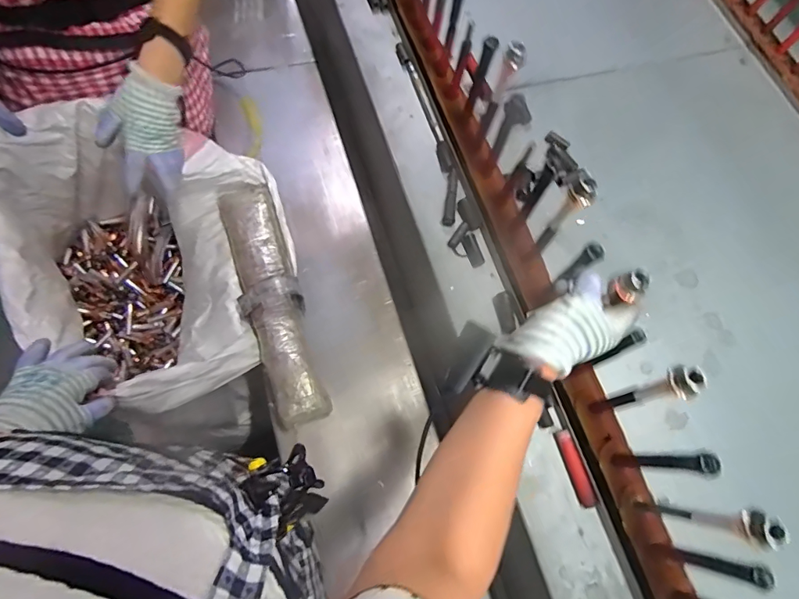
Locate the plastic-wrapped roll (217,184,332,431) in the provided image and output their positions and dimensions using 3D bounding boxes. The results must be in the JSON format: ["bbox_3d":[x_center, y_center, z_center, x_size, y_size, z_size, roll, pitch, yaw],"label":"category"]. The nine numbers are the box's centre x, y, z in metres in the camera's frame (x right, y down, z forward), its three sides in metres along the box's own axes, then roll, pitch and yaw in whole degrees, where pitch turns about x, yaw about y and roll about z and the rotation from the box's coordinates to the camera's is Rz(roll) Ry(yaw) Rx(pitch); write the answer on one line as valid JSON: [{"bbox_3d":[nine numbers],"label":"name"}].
[{"bbox_3d":[-0.214,-0.011,0.720,0.101,0.070,0.427,-19,68,-11],"label":"plastic-wrapped roll"}]

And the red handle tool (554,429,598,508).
[{"bbox_3d":[0.212,0.204,0.526,0.018,0.019,0.087,-15,67,-10],"label":"red handle tool"}]

